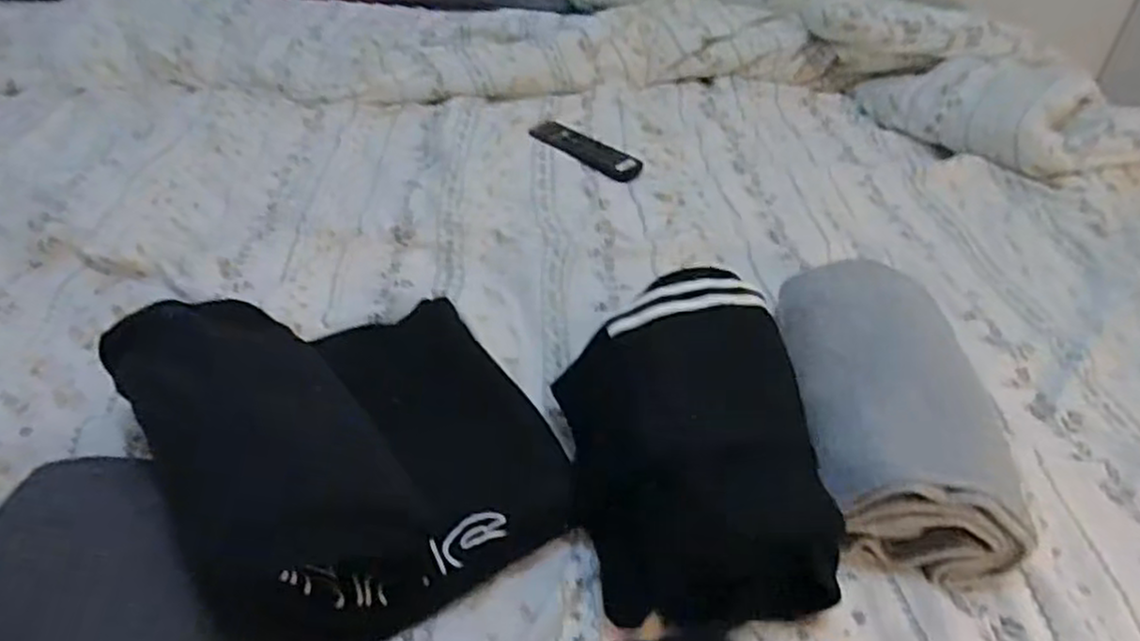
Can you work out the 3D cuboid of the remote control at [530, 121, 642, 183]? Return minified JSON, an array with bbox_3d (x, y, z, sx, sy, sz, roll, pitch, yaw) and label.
[{"bbox_3d":[0.022,-0.222,0.951,0.052,0.016,0.184,-24,46,-31],"label":"remote control"}]

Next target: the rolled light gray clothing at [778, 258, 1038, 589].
[{"bbox_3d":[0.238,0.053,0.552,0.137,0.078,0.256,6,38,3],"label":"rolled light gray clothing"}]

